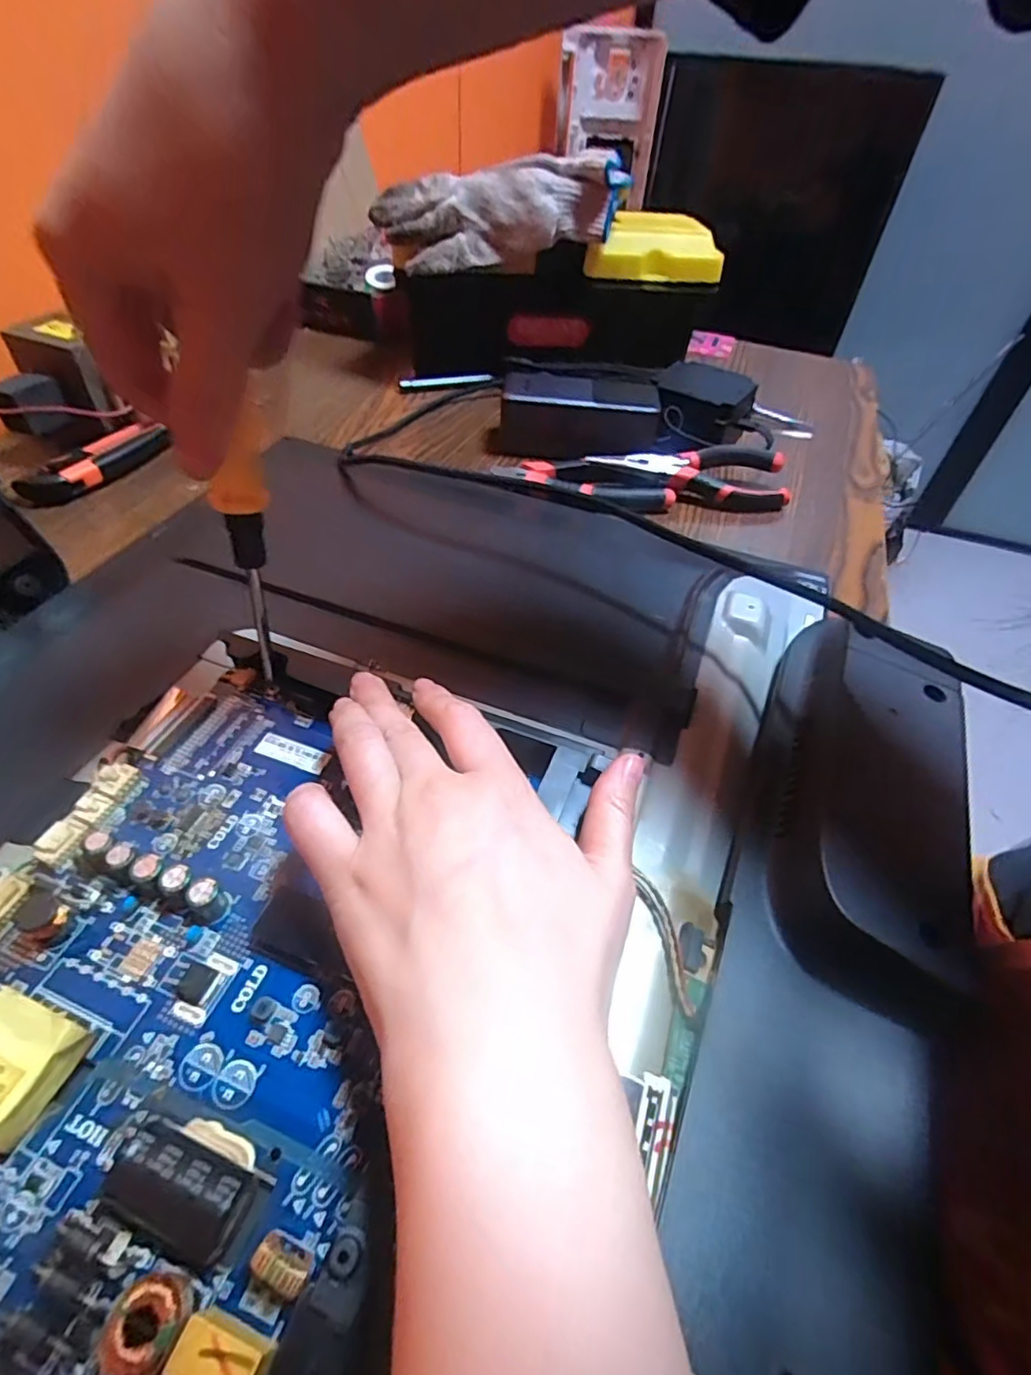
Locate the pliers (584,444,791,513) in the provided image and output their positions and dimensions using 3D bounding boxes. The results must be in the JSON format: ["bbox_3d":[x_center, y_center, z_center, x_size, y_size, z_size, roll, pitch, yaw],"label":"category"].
[{"bbox_3d":[0.137,-0.168,0.483,0.152,0.036,0.045,4,46,-4],"label":"pliers"}]

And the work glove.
[{"bbox_3d":[-0.014,-0.396,0.510,0.209,0.067,0.040,-4,46,7],"label":"work glove"}]

